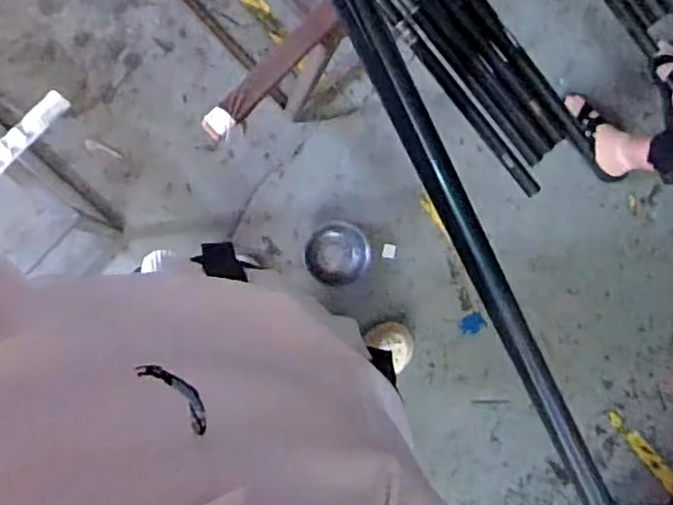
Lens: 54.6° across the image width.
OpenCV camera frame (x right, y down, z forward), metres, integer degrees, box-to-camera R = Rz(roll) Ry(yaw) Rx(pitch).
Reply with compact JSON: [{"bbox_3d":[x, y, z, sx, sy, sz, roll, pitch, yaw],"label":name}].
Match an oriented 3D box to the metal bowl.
[{"bbox_3d":[0.002,0.004,1.462,0.139,0.052,0.137,0,89,-11],"label":"metal bowl"}]

